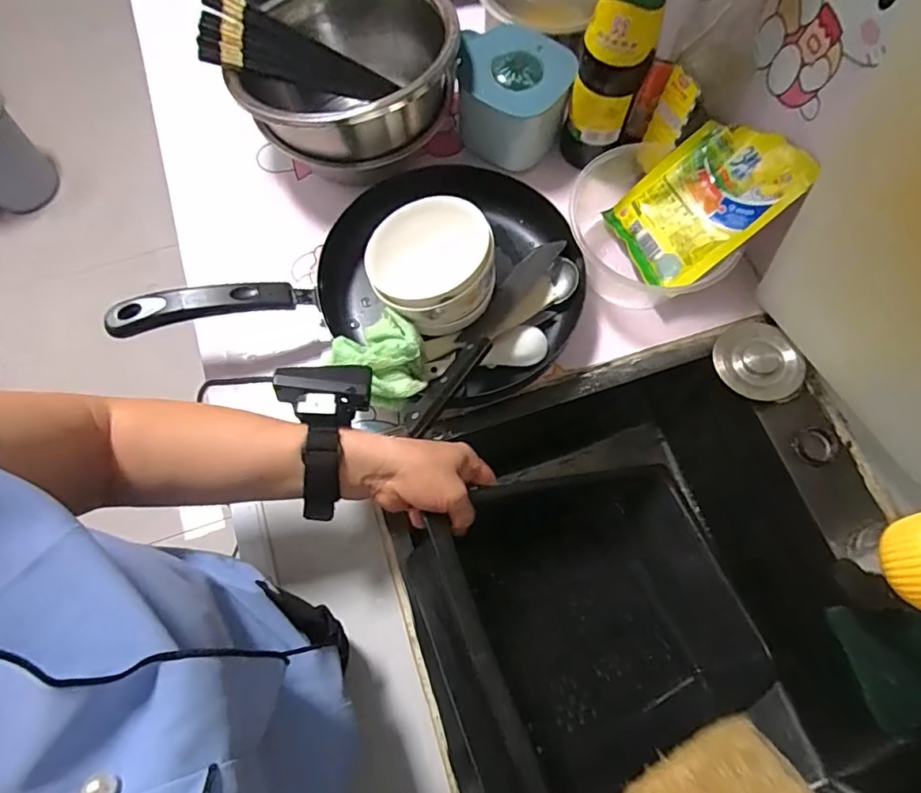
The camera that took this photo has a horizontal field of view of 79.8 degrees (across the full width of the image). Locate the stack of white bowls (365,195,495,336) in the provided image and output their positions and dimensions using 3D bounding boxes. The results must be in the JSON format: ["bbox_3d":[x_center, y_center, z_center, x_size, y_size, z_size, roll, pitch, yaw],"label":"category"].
[{"bbox_3d":[-0.028,-0.117,0.510,0.106,0.083,0.107,-15,71,-6],"label":"stack of white bowls"}]

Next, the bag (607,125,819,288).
[{"bbox_3d":[0.228,-0.187,0.526,0.160,0.013,0.115,-39,67,34],"label":"bag"}]

